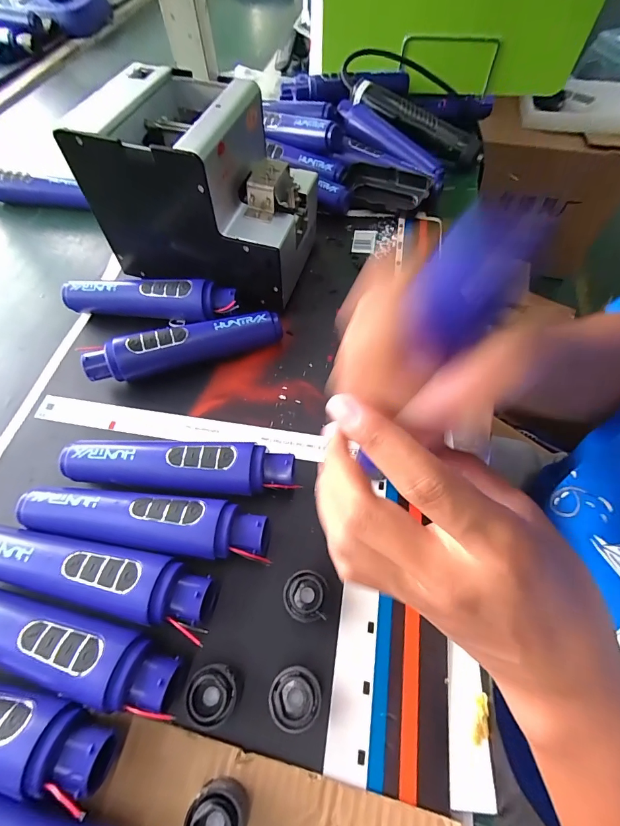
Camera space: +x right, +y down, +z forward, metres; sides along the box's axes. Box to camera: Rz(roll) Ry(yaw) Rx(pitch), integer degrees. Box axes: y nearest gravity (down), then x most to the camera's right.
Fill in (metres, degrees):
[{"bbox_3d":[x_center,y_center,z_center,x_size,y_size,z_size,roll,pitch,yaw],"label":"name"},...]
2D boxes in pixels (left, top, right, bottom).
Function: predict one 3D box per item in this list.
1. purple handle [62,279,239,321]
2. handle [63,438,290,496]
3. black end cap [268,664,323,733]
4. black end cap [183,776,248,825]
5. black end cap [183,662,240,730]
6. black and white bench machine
[{"bbox_3d":[-0.158,-0.115,0.371,0.172,0.029,0.029,4,59,3],"label":"purple handle"},{"bbox_3d":[-0.103,0.039,0.288,0.182,0.037,0.043,3,60,2],"label":"handle"},{"bbox_3d":[-0.009,0.167,0.220,0.029,0.021,0.028,13,61,8],"label":"black end cap"},{"bbox_3d":[-0.047,0.205,0.190,0.028,0.025,0.027,0,60,0],"label":"black end cap"},{"bbox_3d":[-0.057,0.164,0.220,0.026,0.027,0.028,0,60,0],"label":"black end cap"},{"bbox_3d":[-0.095,-0.209,0.365,0.179,0.149,0.127,16,61,10],"label":"black and white bench machine"}]

